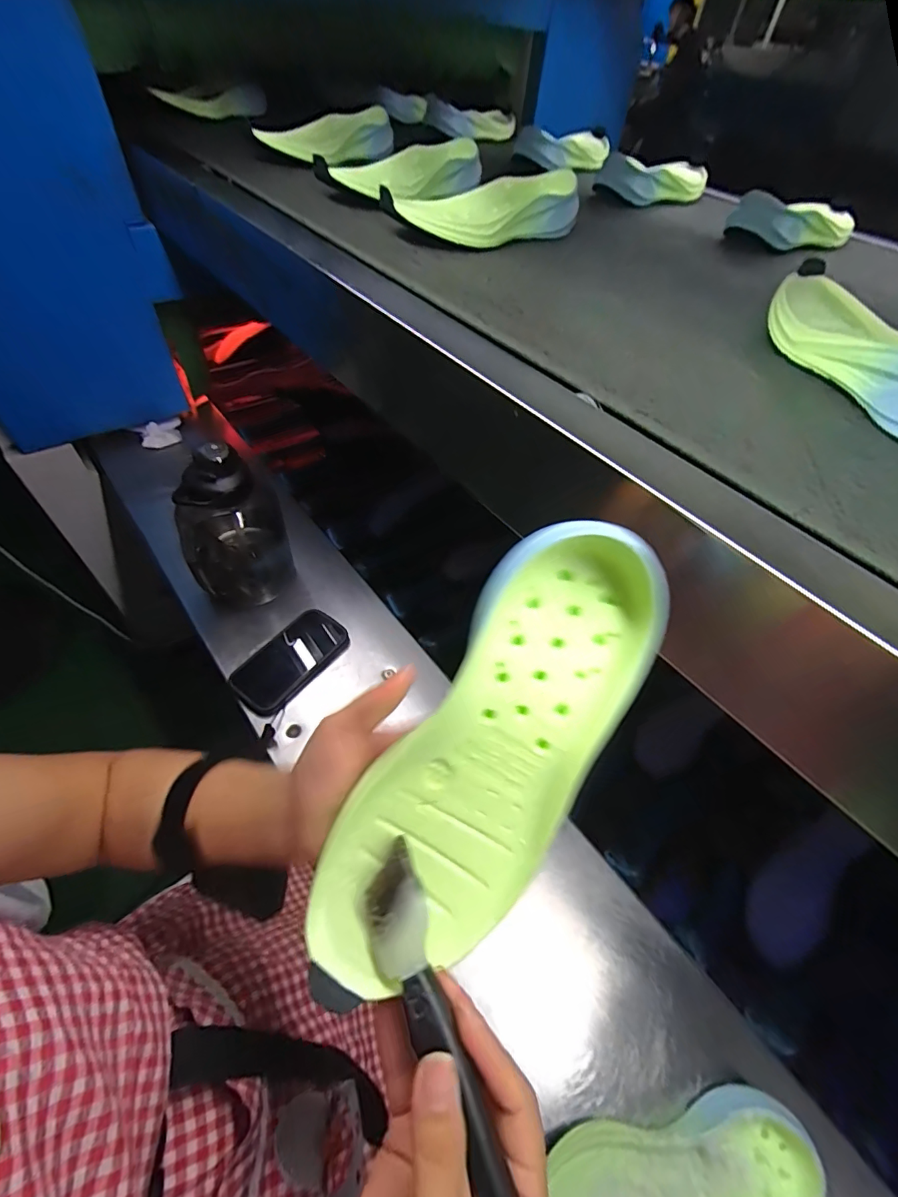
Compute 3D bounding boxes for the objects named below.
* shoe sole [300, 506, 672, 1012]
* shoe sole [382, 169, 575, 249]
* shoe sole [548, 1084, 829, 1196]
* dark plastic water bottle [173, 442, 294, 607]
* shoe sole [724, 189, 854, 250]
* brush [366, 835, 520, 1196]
[{"bbox_3d":[0.019,0.079,0.227,0.090,0.036,0.243,34,92,20],"label":"shoe sole"},{"bbox_3d":[0.036,-0.424,0.511,0.221,0.051,0.076,-29,59,-26],"label":"shoe sole"},{"bbox_3d":[0.175,0.452,0.360,0.205,0.045,0.086,-5,53,-8],"label":"shoe sole"},{"bbox_3d":[-0.295,-0.107,0.642,0.125,0.214,0.127,-18,56,-17],"label":"dark plastic water bottle"},{"bbox_3d":[0.463,-0.494,0.624,0.219,0.052,0.071,-21,57,-19],"label":"shoe sole"},{"bbox_3d":[-0.001,0.188,0.190,0.027,0.027,0.159,-17,54,-19],"label":"brush"}]

